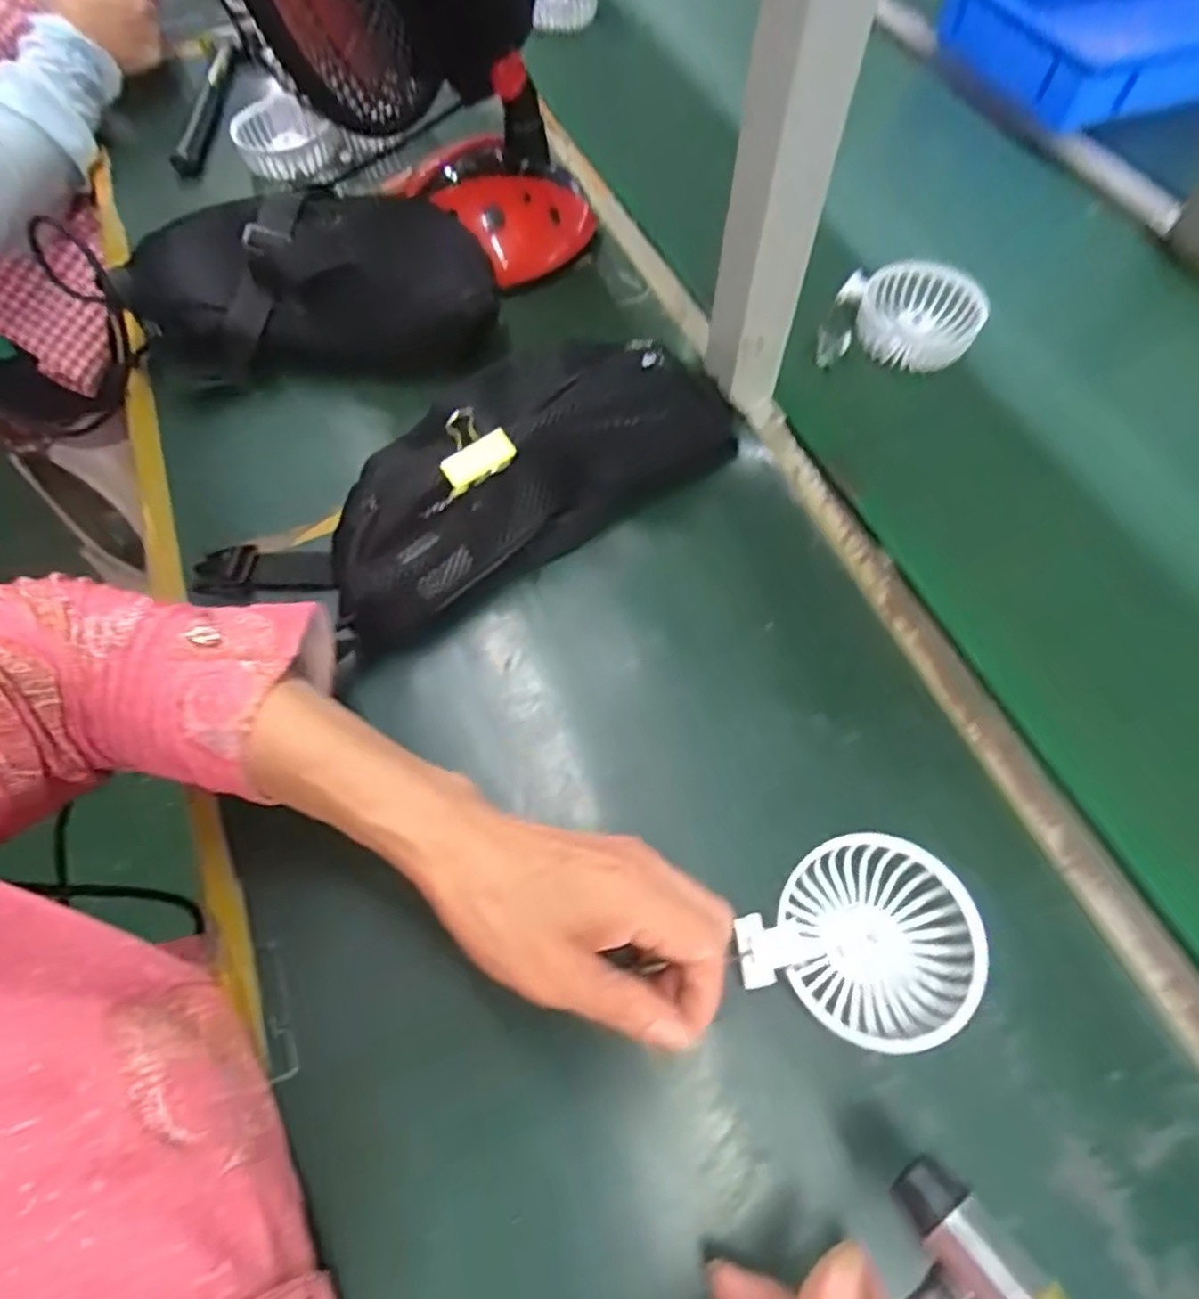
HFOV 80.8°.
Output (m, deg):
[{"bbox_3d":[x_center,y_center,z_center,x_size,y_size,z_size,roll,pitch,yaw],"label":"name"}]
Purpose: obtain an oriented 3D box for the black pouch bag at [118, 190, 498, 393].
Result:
[{"bbox_3d":[-0.217,-0.279,0.538,0.278,0.073,0.127,-4,63,1],"label":"black pouch bag"}]

